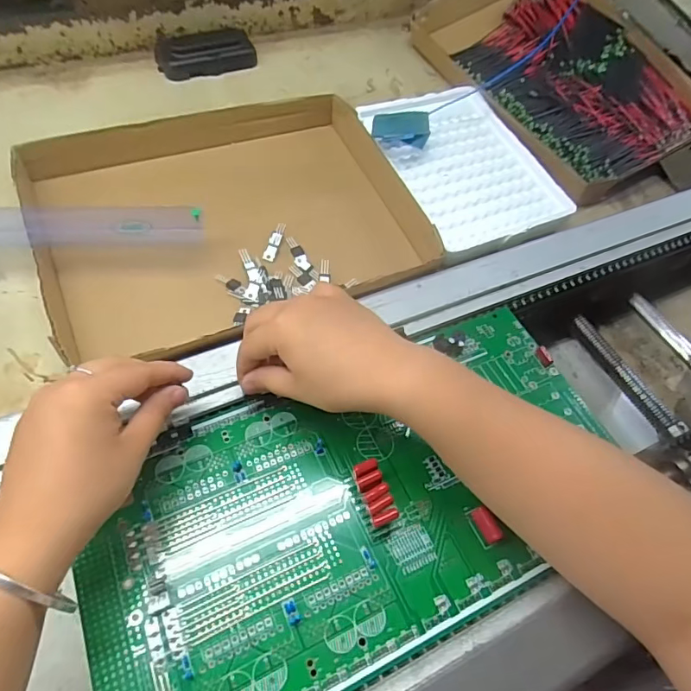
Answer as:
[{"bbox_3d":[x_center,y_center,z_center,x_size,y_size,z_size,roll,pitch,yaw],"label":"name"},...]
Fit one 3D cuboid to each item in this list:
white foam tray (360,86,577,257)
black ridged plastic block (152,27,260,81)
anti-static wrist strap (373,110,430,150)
[{"bbox_3d":[0.121,-0.186,0.494,0.152,0.023,0.190,-23,68,-17],"label":"white foam tray"},{"bbox_3d":[-0.152,-0.323,0.540,0.105,0.030,0.043,-23,63,-18],"label":"black ridged plastic block"},{"bbox_3d":[0.054,-0.212,0.483,0.056,0.046,0.019,-2,59,-6],"label":"anti-static wrist strap"}]

